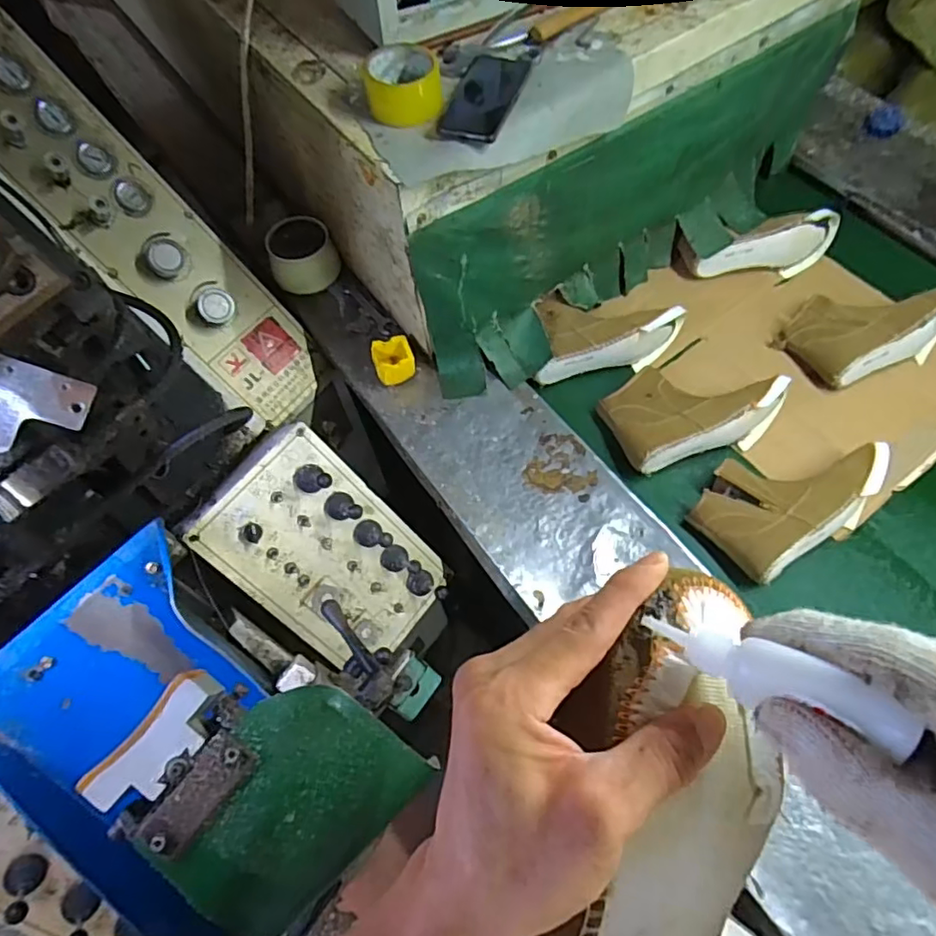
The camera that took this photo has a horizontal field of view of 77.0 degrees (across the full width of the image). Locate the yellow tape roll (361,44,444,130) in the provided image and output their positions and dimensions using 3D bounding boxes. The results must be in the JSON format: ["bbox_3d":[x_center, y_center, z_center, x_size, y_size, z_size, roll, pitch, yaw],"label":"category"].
[{"bbox_3d":[-0.080,-0.478,0.731,0.091,0.052,0.096,-1,61,3],"label":"yellow tape roll"}]

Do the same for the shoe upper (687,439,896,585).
[{"bbox_3d":[0.469,0.035,0.860,0.261,0.077,0.167,-28,63,-11],"label":"shoe upper"}]

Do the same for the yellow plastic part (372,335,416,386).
[{"bbox_3d":[-0.121,-0.175,0.964,0.063,0.038,0.067,-20,62,-7],"label":"yellow plastic part"}]

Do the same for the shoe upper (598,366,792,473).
[{"bbox_3d":[0.356,-0.104,0.936,0.269,0.085,0.164,-20,62,-7],"label":"shoe upper"}]

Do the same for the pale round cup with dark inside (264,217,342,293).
[{"bbox_3d":[-0.300,-0.389,1.070,0.120,0.067,0.117,-1,61,3],"label":"pale round cup with dark inside"}]

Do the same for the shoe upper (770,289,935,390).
[{"bbox_3d":[0.672,-0.248,0.989,0.255,0.097,0.168,-20,62,-7],"label":"shoe upper"}]

